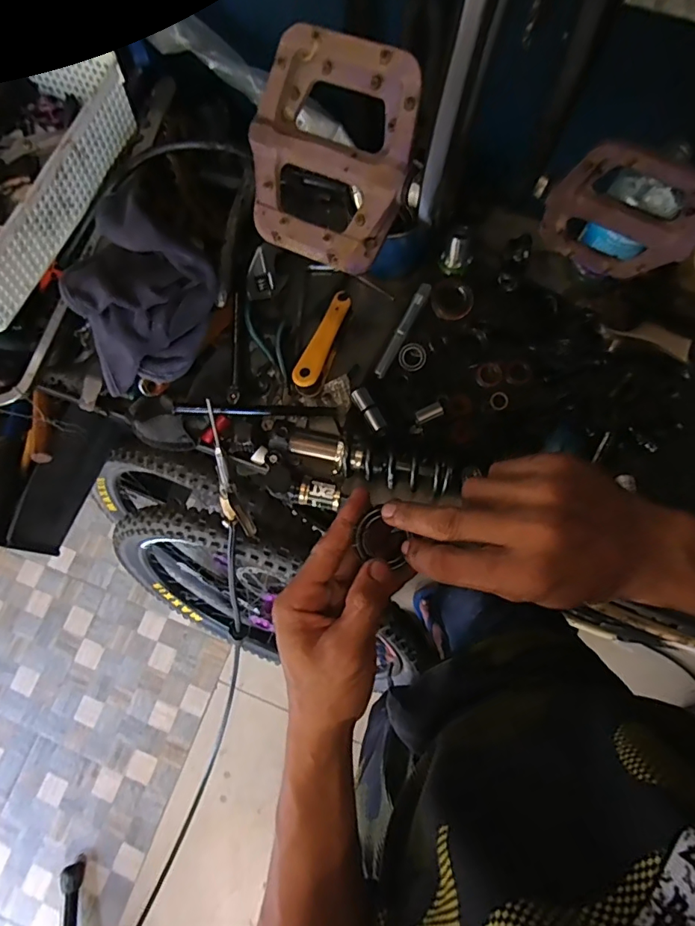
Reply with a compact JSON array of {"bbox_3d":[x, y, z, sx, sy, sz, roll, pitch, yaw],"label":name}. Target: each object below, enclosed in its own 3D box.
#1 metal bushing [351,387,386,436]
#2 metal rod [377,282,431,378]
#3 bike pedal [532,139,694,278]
[{"bbox_3d":[0.026,-0.060,0.571,0.019,0.013,0.064,-26,77,-3],"label":"metal bushing"},{"bbox_3d":[0.067,-0.160,0.593,0.014,0.013,0.130,26,80,9],"label":"metal rod"},{"bbox_3d":[0.179,-0.167,0.329,0.105,0.101,0.015,28,80,9],"label":"bike pedal"}]

